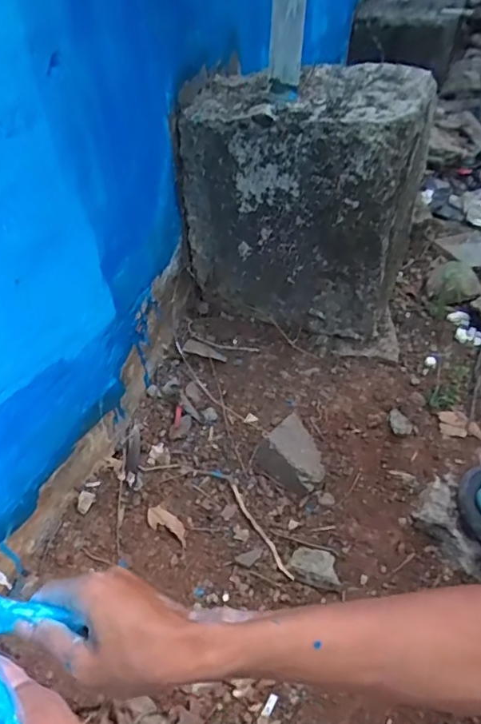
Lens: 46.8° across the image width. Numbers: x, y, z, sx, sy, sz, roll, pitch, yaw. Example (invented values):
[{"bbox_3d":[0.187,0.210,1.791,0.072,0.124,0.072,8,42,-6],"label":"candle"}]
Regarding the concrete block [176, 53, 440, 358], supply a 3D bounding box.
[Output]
[{"bbox_3d":[0.092,-0.220,0.785,0.312,0.306,0.210,20,49,22],"label":"concrete block"}]

